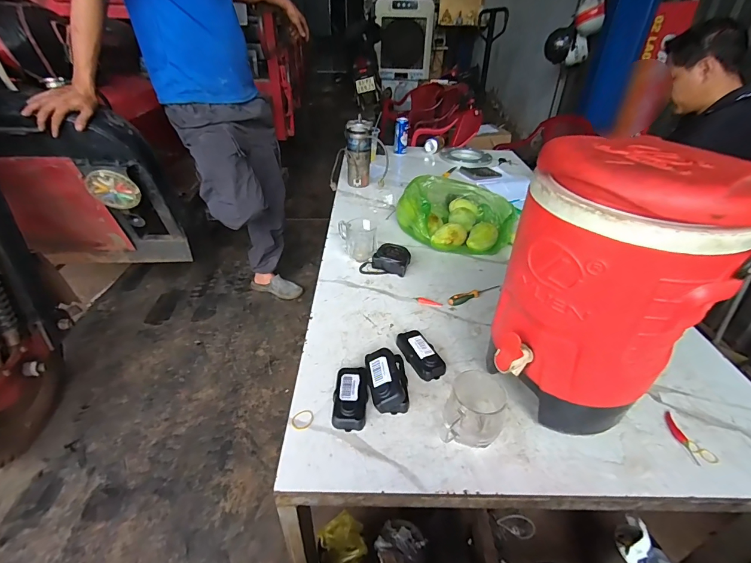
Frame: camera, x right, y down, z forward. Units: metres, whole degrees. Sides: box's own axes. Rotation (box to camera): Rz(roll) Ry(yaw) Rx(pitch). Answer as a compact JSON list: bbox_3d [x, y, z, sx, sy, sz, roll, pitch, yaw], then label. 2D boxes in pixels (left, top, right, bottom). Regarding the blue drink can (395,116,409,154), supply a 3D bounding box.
[{"bbox_3d":[0.118,-0.663,1.689,0.063,0.148,0.055,5,35,4],"label":"blue drink can"}]

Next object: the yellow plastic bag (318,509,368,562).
[{"bbox_3d":[-0.066,0.565,0.802,0.091,0.065,0.097,-16,38,-24],"label":"yellow plastic bag"}]

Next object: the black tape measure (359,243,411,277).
[{"bbox_3d":[0.025,-0.054,0.909,0.117,0.043,0.081,7,35,7],"label":"black tape measure"}]

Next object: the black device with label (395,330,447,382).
[{"bbox_3d":[0.083,0.129,0.673,0.052,0.027,0.108,-17,38,-25],"label":"black device with label"}]

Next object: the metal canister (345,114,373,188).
[{"bbox_3d":[-0.060,-0.449,1.316,0.090,0.218,0.072,-4,35,-8],"label":"metal canister"}]

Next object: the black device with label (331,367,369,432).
[{"bbox_3d":[-0.039,0.182,0.591,0.053,0.028,0.104,3,34,2],"label":"black device with label"}]

